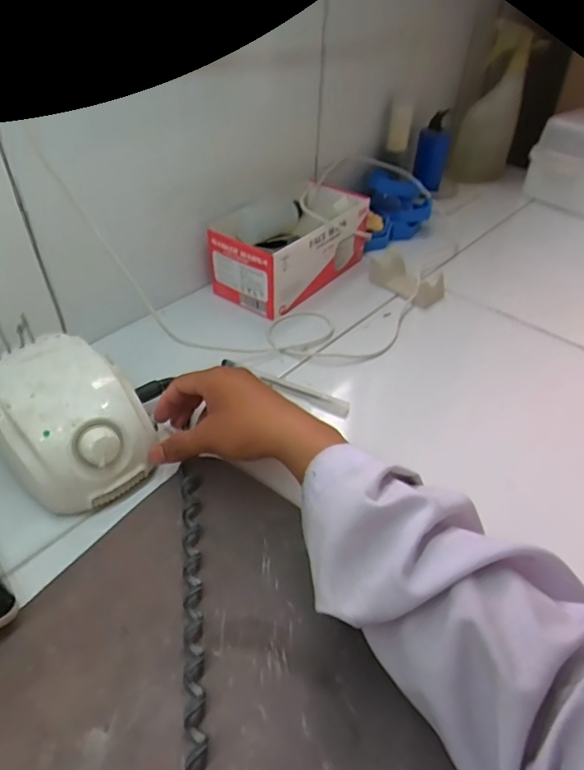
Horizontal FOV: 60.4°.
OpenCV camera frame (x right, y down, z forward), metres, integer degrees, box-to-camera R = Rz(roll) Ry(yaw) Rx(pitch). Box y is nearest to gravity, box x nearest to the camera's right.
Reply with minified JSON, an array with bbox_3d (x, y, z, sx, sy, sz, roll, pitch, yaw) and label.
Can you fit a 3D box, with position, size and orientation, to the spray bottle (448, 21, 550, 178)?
[{"bbox_3d":[0.364,-0.494,0.912,0.099,0.259,0.073,13,44,10],"label":"spray bottle"}]

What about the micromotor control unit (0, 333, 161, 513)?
[{"bbox_3d":[-0.183,0.027,0.412,0.103,0.068,0.130,-30,53,-30],"label":"micromotor control unit"}]

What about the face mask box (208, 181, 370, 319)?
[{"bbox_3d":[0.002,-0.179,0.643,0.115,0.082,0.203,28,49,24],"label":"face mask box"}]

